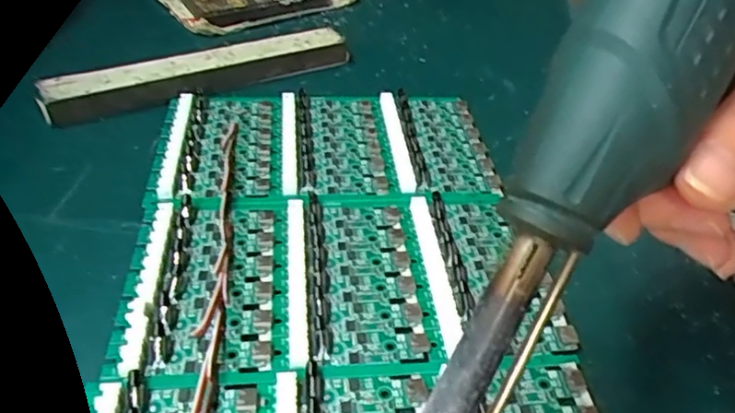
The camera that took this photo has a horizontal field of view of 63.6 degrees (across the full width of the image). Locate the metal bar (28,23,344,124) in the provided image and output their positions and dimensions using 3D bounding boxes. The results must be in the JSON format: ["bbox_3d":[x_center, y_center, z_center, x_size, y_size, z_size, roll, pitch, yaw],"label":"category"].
[{"bbox_3d":[-0.107,-0.091,0.395,0.201,0.021,0.030,-17,44,-23],"label":"metal bar"}]

